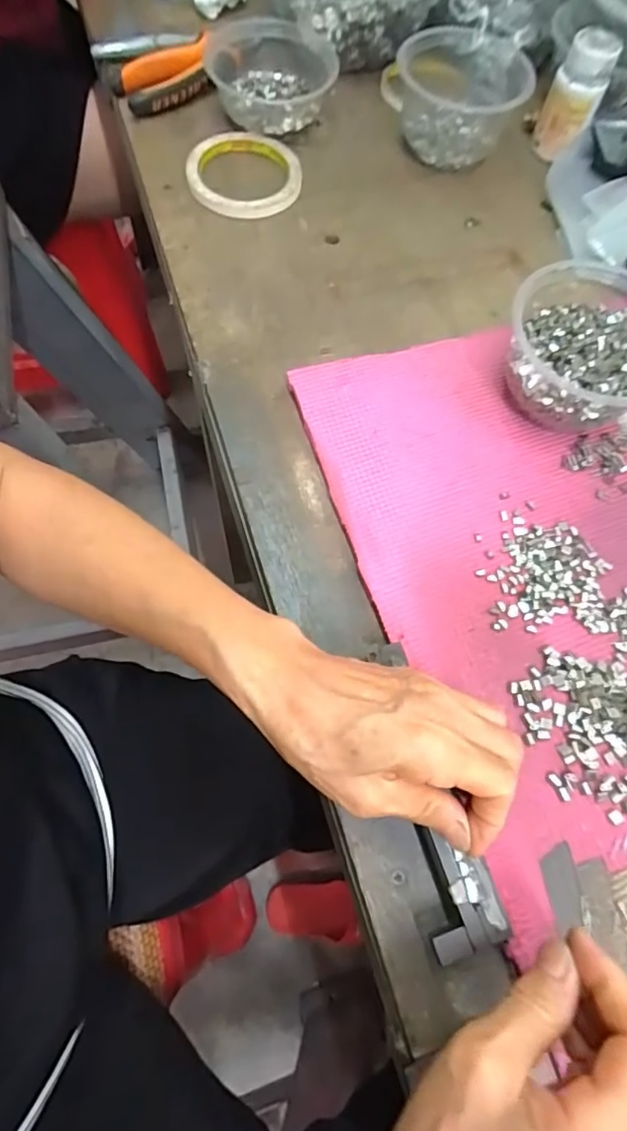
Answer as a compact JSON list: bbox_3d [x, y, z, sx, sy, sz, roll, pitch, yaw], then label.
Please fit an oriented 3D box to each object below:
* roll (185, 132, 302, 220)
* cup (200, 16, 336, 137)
[{"bbox_3d":[-0.060,-0.344,0.489,0.097,0.016,0.097,1,68,-2],"label":"roll"},{"bbox_3d":[-0.039,-0.445,0.509,0.116,0.039,0.109,2,69,-4],"label":"cup"}]

